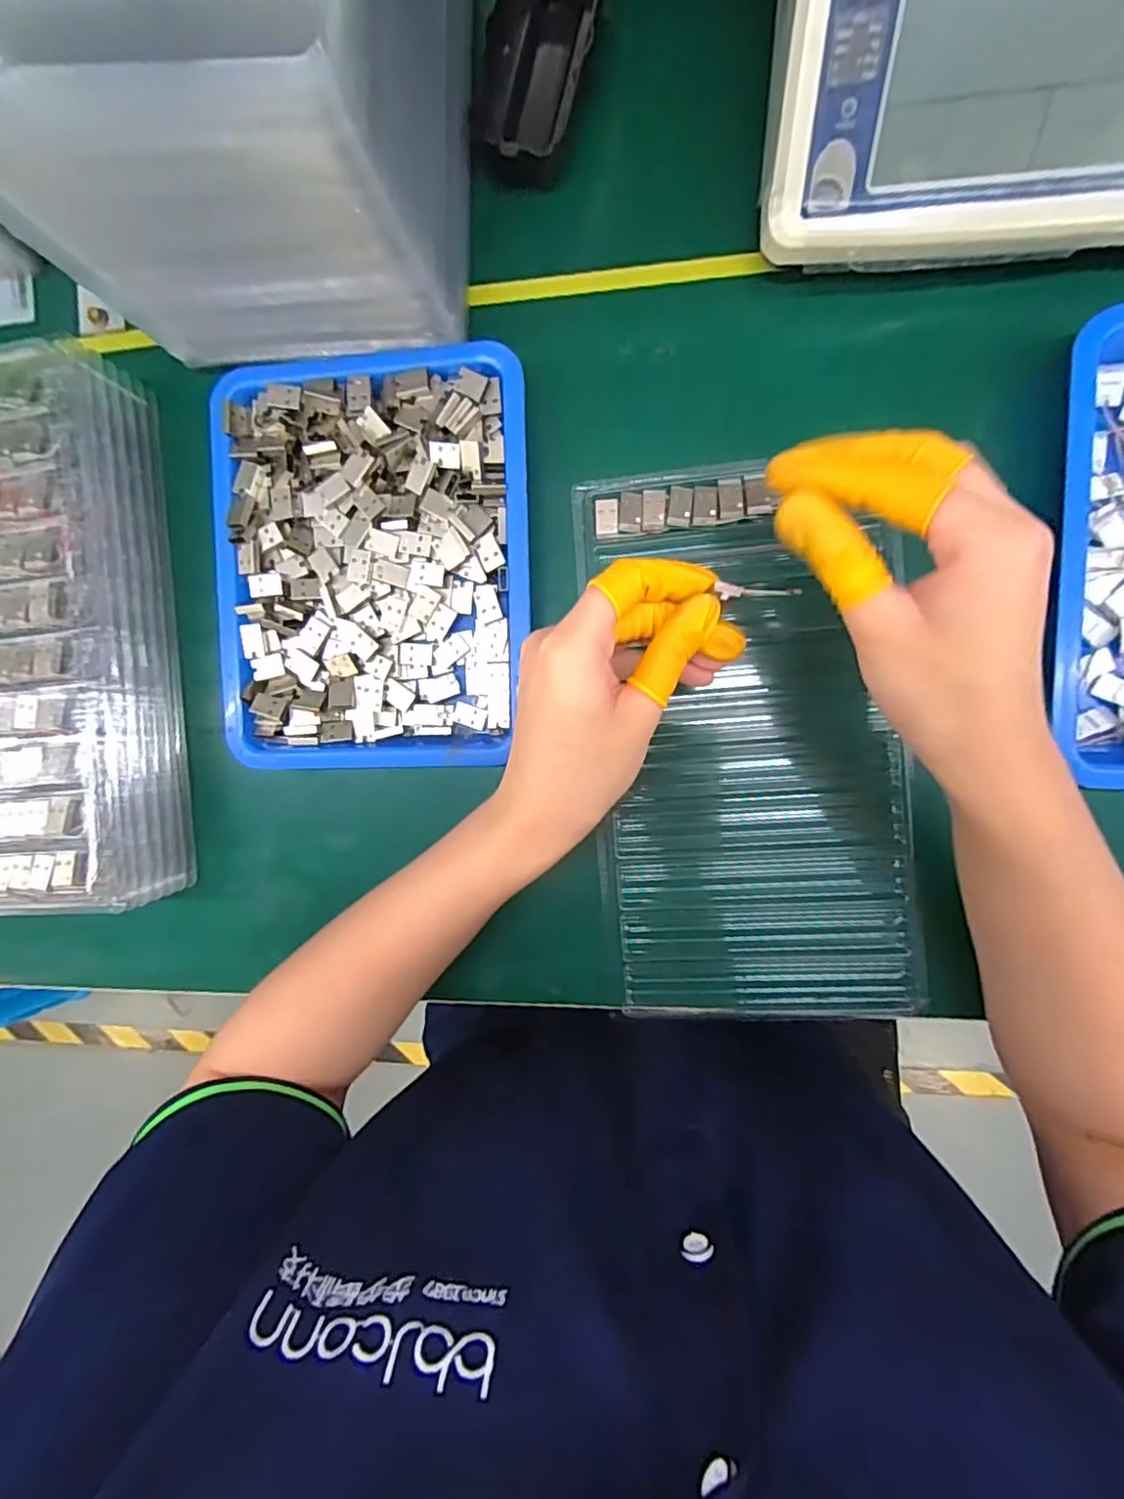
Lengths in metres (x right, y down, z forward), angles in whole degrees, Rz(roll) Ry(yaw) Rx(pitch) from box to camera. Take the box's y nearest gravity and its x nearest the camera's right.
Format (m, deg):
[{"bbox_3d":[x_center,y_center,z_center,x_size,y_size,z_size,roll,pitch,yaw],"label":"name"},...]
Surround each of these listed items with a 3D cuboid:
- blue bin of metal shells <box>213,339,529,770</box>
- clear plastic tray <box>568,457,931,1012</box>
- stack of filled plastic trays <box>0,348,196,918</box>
[{"bbox_3d":[-0.100,-0.100,0.329,0.168,0.032,0.215,0,93,8],"label":"blue bin of metal shells"},{"bbox_3d":[0.097,-0.002,0.318,0.155,0.019,0.289,-6,93,8],"label":"clear plastic tray"},{"bbox_3d":[-0.311,-0.058,0.339,0.158,0.063,0.287,-1,93,8],"label":"stack of filled plastic trays"}]

